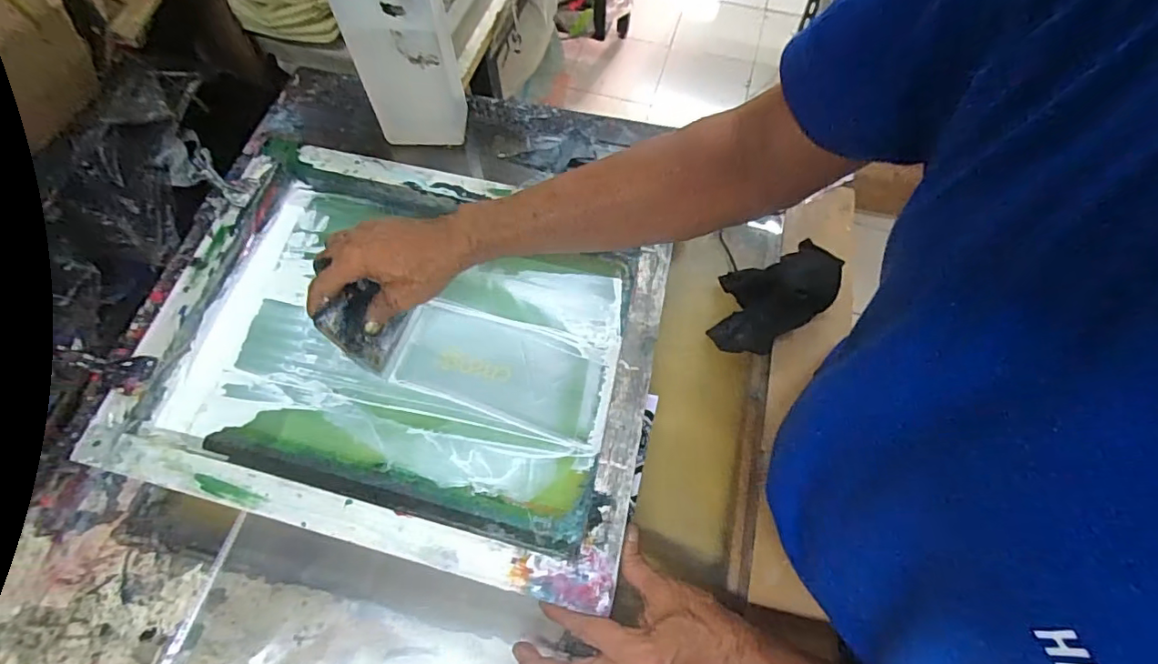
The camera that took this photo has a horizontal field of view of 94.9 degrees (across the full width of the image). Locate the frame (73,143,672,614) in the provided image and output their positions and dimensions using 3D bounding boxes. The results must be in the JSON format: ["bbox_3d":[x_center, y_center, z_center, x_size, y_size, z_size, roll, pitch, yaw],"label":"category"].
[{"bbox_3d":[-0.155,0.008,0.500,0.448,0.051,0.350,14,66,5],"label":"frame"}]

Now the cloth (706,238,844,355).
[{"bbox_3d":[0.190,-0.038,0.529,0.138,0.065,0.085,-33,70,-15],"label":"cloth"}]

